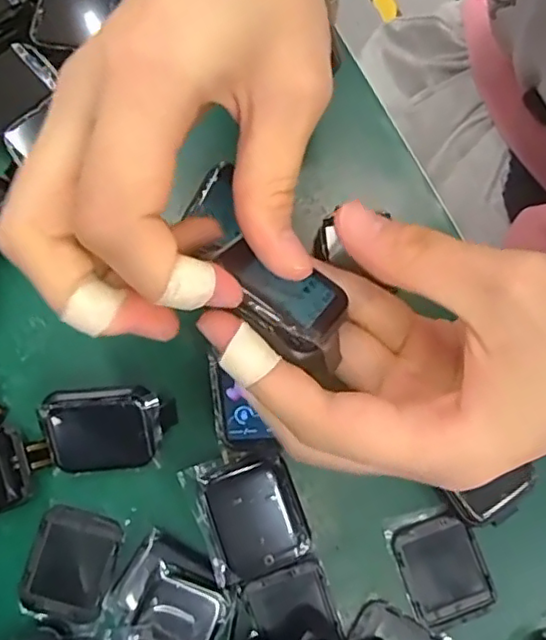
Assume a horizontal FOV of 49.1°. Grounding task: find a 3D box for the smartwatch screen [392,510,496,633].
[{"bbox_3d":[0.069,0.100,0.240,0.033,0.004,0.040,-17,79,-4],"label":"smartwatch screen"}]

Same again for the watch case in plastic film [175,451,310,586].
[{"bbox_3d":[-0.010,0.075,0.236,0.039,0.017,0.047,-22,80,-5],"label":"watch case in plastic film"}]

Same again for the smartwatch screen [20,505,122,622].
[{"bbox_3d":[-0.080,0.096,0.236,0.034,0.004,0.039,14,79,2],"label":"smartwatch screen"}]

